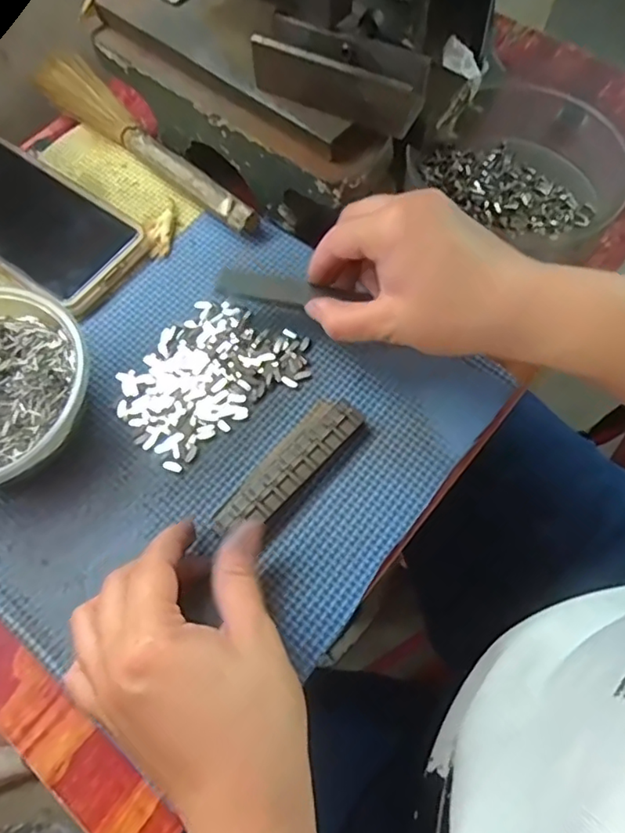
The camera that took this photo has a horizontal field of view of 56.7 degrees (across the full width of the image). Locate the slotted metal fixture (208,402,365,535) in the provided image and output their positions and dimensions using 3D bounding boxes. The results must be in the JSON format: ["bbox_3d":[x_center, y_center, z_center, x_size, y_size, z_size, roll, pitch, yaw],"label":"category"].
[{"bbox_3d":[-0.014,0.026,0.309,0.029,0.011,0.093,41,71,17],"label":"slotted metal fixture"}]

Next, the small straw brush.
[{"bbox_3d":[-0.121,-0.193,0.402,0.037,0.021,0.224,-41,72,-16],"label":"small straw brush"}]

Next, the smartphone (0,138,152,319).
[{"bbox_3d":[-0.186,-0.130,0.380,0.156,0.009,0.073,33,70,14],"label":"smartphone"}]

